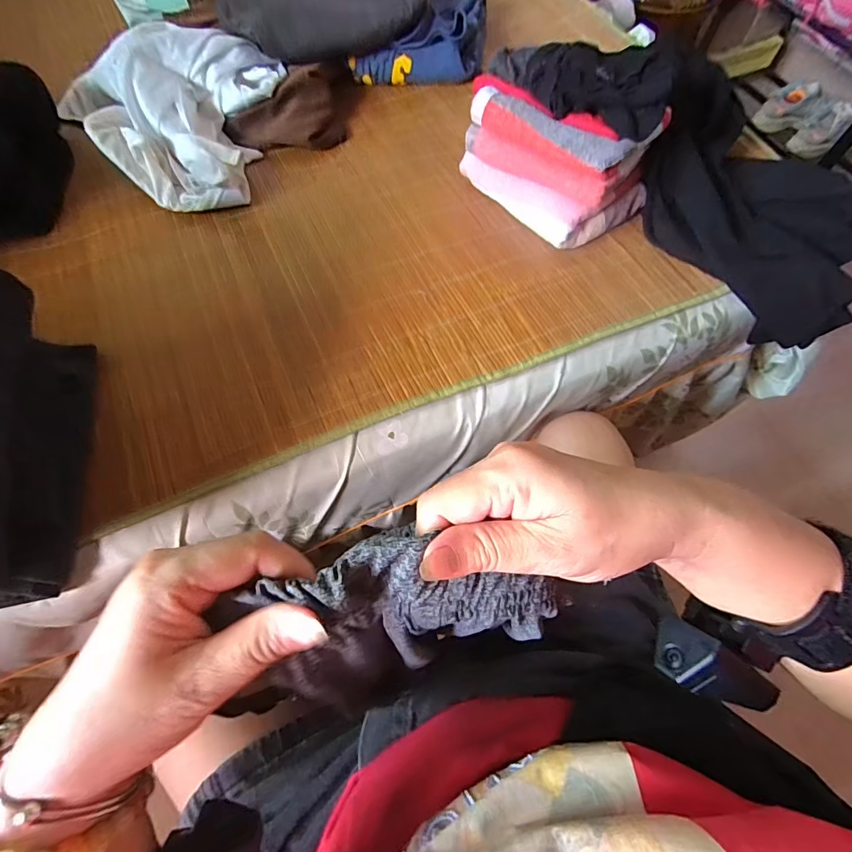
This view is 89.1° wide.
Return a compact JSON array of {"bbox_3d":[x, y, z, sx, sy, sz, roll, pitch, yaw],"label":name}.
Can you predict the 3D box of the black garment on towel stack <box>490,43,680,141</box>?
[{"bbox_3d":[0.169,-0.395,0.482,0.214,0.049,0.082,36,71,15],"label":"black garment on towel stack"}]

